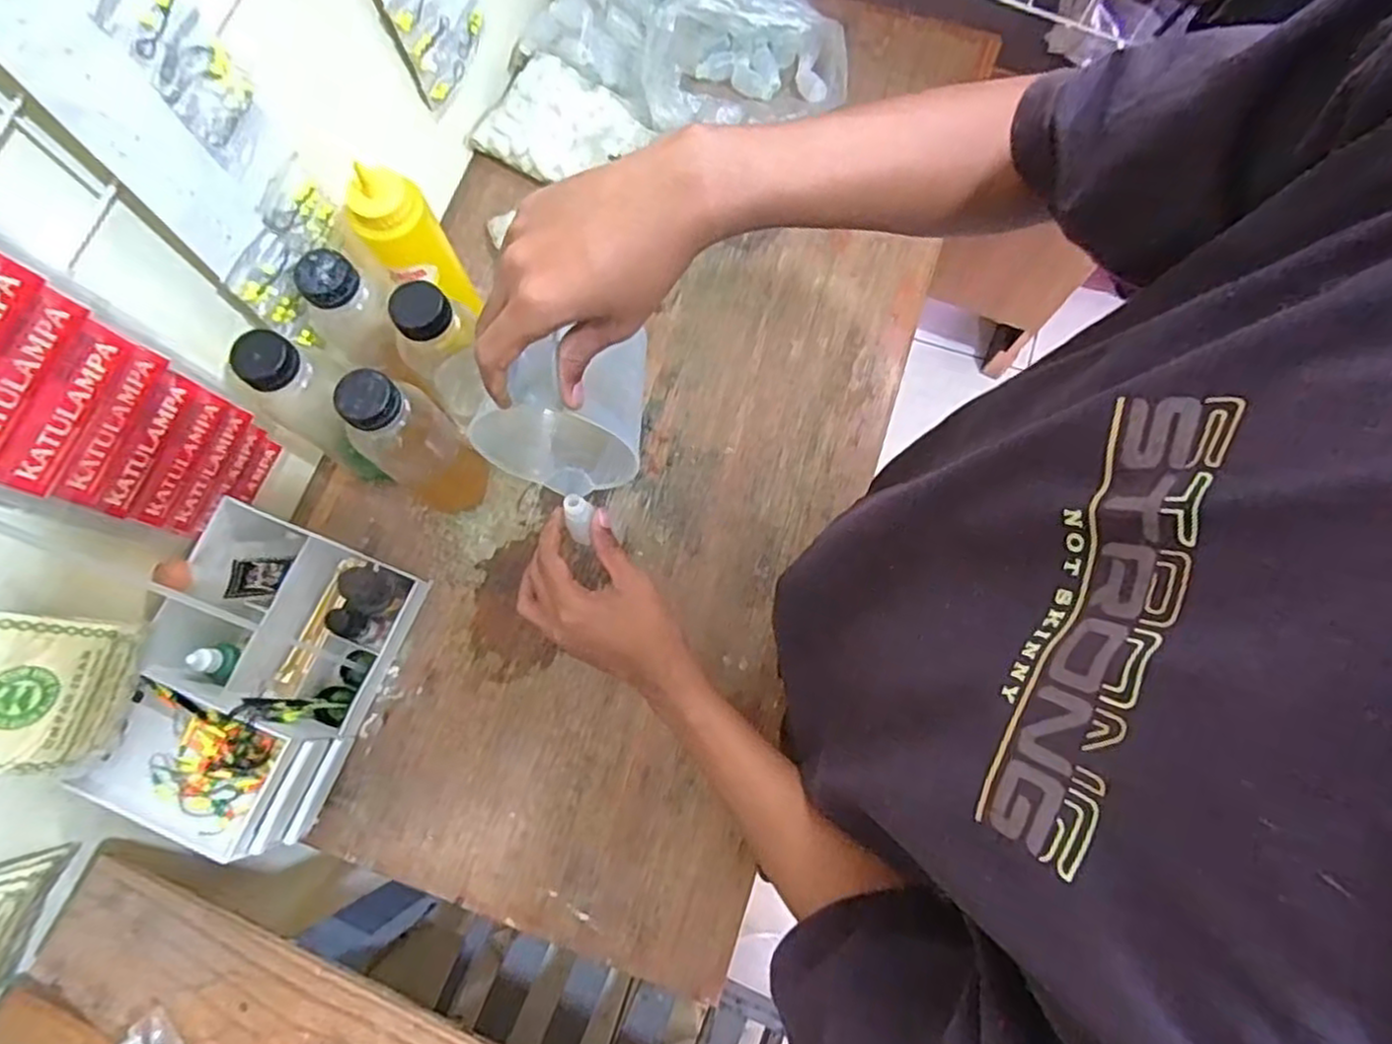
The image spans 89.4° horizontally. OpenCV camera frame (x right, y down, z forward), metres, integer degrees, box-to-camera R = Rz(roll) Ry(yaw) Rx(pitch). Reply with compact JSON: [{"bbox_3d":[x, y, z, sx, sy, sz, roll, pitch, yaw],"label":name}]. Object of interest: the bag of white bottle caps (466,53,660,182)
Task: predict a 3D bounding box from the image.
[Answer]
[{"bbox_3d":[-0.134,-0.409,0.724,0.158,0.039,0.119,29,77,8],"label":"bag of white bottle caps"}]

